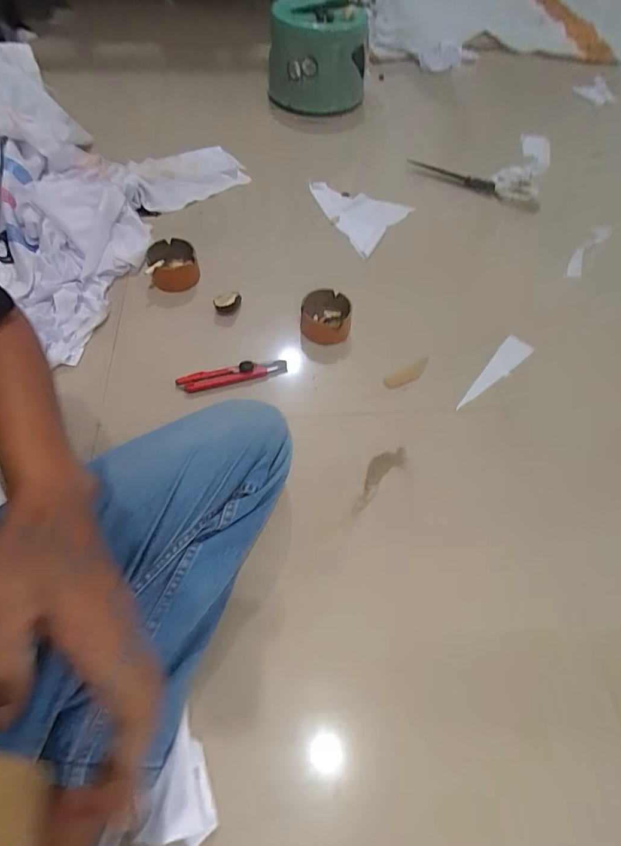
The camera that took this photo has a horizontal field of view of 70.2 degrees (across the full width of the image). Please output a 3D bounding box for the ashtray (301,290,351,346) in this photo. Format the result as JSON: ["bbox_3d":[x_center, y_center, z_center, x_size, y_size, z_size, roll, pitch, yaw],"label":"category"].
[{"bbox_3d":[0.024,-0.173,0.720,0.077,0.045,0.080,4,58,-3],"label":"ashtray"}]

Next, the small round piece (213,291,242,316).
[{"bbox_3d":[-0.138,-0.197,0.741,0.045,0.036,0.028,-5,59,-8],"label":"small round piece"}]

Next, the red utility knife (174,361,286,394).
[{"bbox_3d":[-0.117,-0.074,0.668,0.164,0.015,0.026,-9,59,-10],"label":"red utility knife"}]

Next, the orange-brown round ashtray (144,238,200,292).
[{"bbox_3d":[-0.239,-0.274,0.770,0.084,0.046,0.083,2,58,-3],"label":"orange-brown round ashtray"}]

